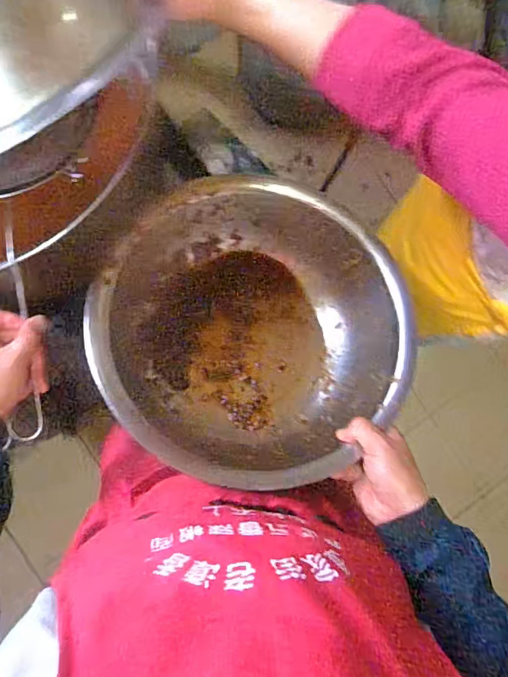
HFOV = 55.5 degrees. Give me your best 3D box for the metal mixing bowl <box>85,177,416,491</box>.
[{"bbox_3d":[-0.002,-0.021,0.543,0.323,0.118,0.298,0,87,-9],"label":"metal mixing bowl"}]

